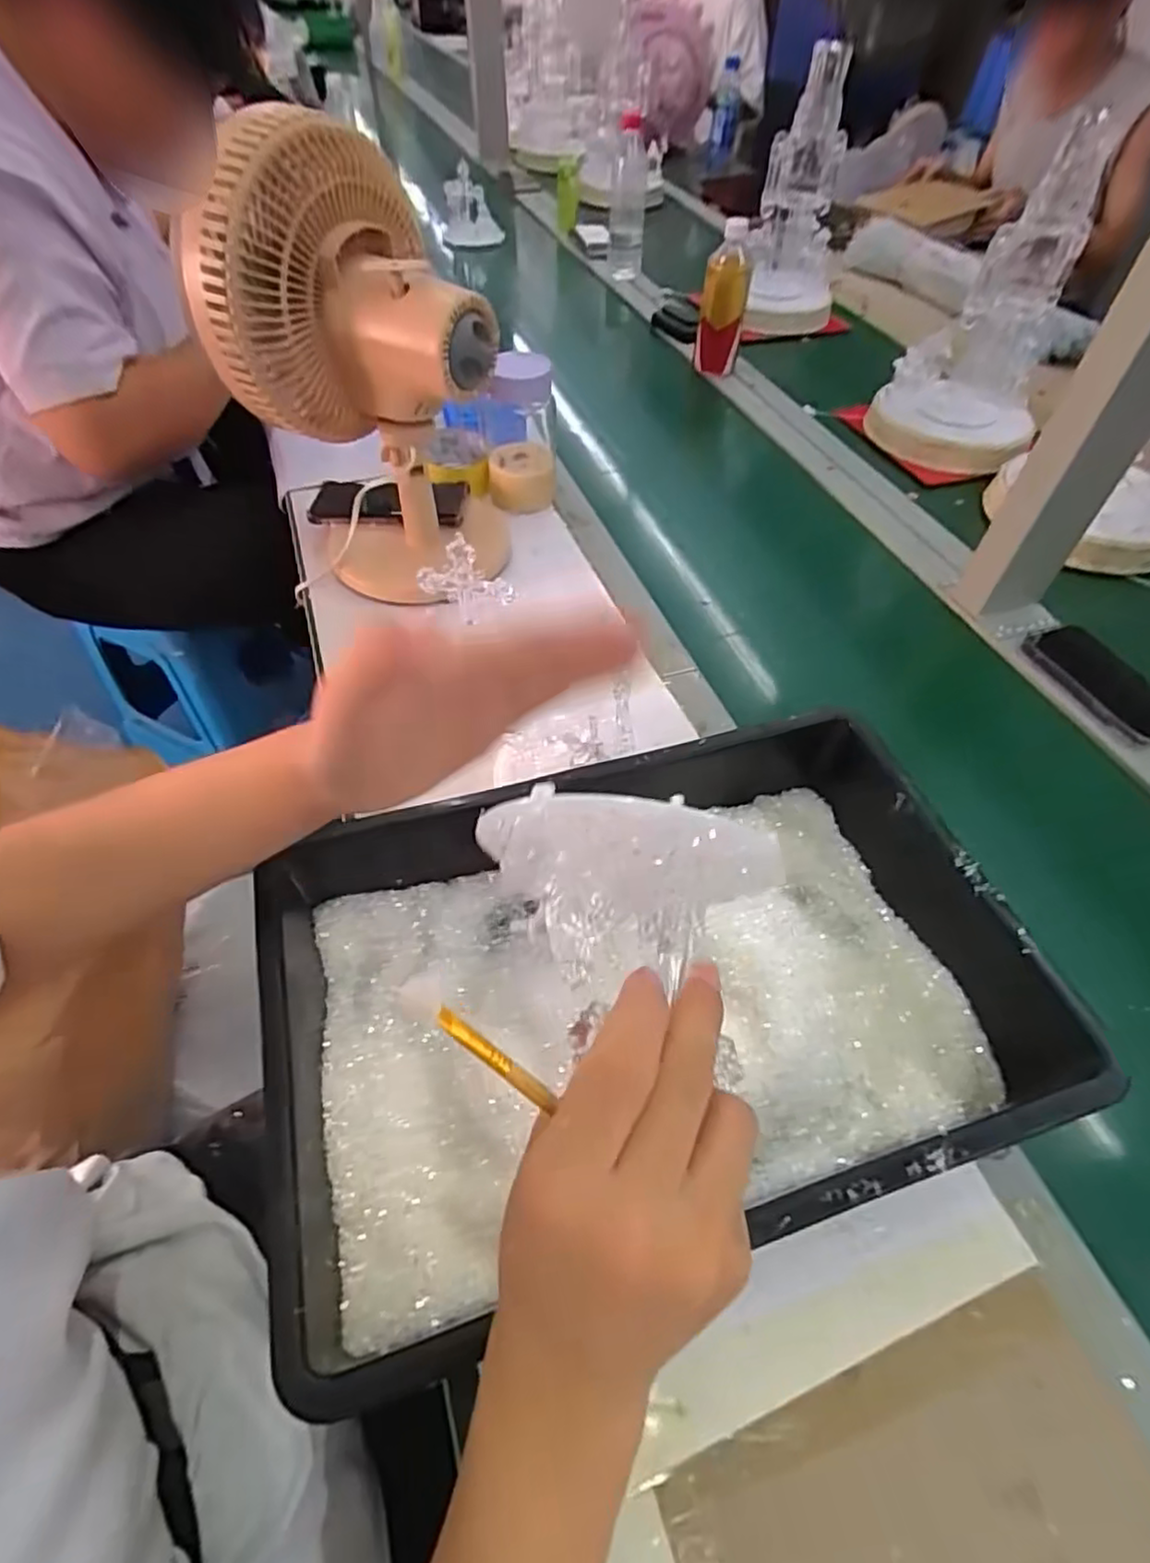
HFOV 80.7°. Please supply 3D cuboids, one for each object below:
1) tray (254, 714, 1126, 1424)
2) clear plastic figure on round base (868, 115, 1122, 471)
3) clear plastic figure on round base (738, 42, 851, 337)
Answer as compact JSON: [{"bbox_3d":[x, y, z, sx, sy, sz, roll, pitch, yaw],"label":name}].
[{"bbox_3d":[0.049,0.117,0.404,0.426,0.092,0.270,-12,54,-13],"label":"tray"},{"bbox_3d":[0.524,-0.585,0.831,0.186,0.327,0.209,26,55,16],"label":"clear plastic figure on round base"},{"bbox_3d":[0.363,-0.907,1.062,0.153,0.325,0.140,13,53,7],"label":"clear plastic figure on round base"}]

